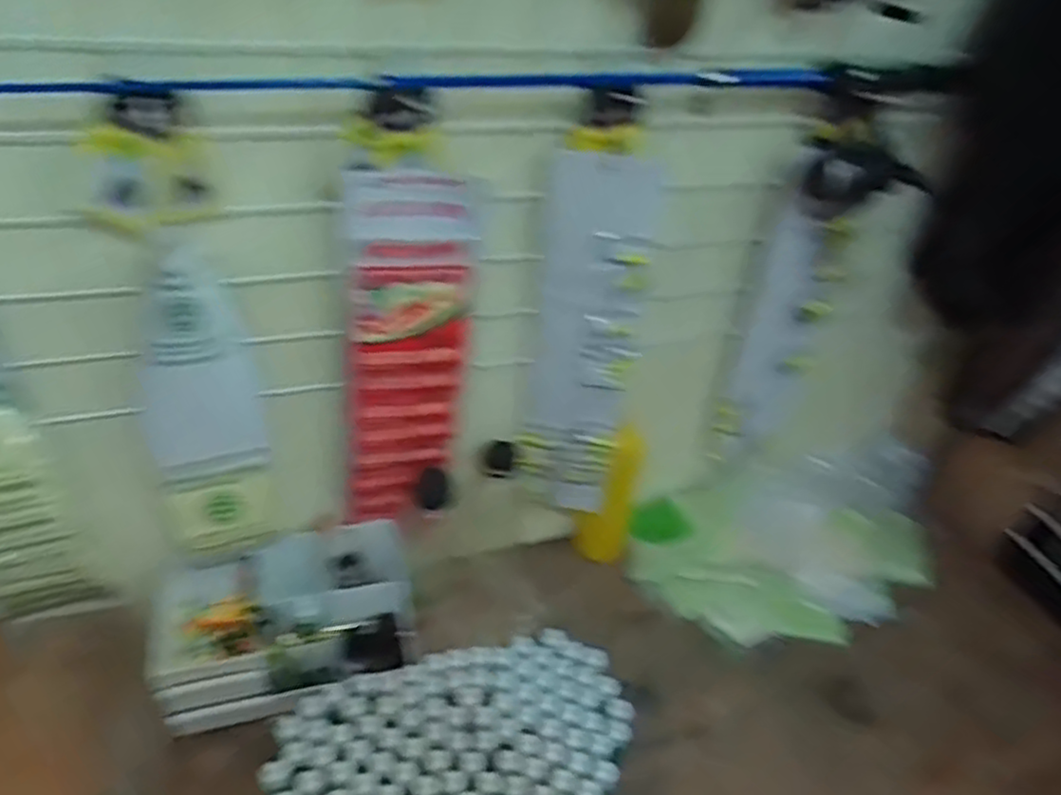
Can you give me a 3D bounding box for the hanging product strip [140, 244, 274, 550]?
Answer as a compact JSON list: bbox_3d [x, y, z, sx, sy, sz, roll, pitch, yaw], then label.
[{"bbox_3d":[-0.279,0.021,0.656,0.096,0.311,0.035,-12,41,-24],"label":"hanging product strip"}]

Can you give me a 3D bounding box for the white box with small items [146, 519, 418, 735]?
[{"bbox_3d":[-0.239,0.225,0.758,0.245,0.104,0.136,-11,41,-23],"label":"white box with small items"}]

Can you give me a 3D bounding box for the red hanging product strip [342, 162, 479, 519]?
[{"bbox_3d":[-0.111,-0.029,0.693,0.110,0.366,0.020,-5,39,-15],"label":"red hanging product strip"}]

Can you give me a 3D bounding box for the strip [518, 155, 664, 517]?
[{"bbox_3d":[0.051,-0.047,0.750,0.097,0.388,0.031,12,37,7],"label":"strip"}]

